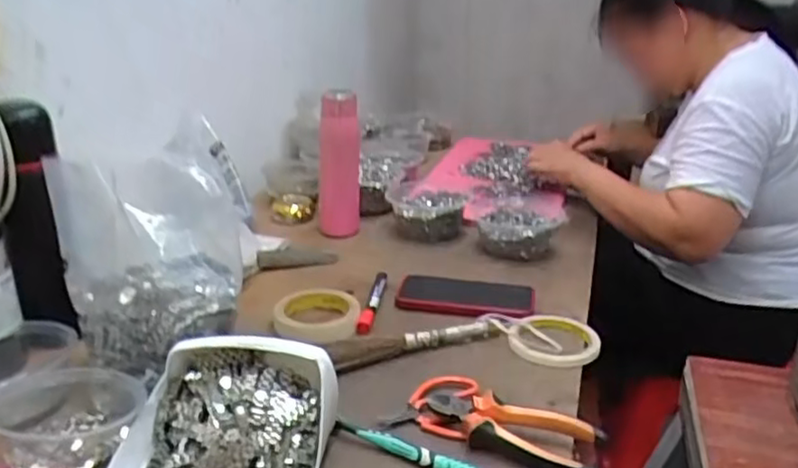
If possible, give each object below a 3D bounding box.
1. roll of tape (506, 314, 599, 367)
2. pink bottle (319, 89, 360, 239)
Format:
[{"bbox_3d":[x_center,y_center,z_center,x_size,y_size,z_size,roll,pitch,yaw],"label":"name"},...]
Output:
[{"bbox_3d":[0.175,0.118,0.738,0.093,0.015,0.099,0,20,0],"label":"roll of tape"},{"bbox_3d":[-0.092,-0.109,1.028,0.064,0.215,0.074,-2,20,-6],"label":"pink bottle"}]

